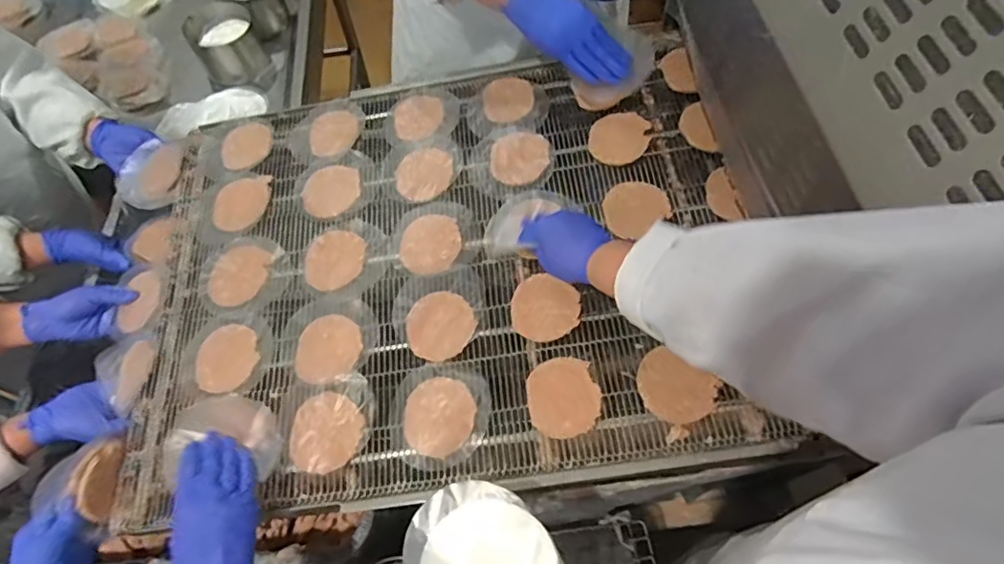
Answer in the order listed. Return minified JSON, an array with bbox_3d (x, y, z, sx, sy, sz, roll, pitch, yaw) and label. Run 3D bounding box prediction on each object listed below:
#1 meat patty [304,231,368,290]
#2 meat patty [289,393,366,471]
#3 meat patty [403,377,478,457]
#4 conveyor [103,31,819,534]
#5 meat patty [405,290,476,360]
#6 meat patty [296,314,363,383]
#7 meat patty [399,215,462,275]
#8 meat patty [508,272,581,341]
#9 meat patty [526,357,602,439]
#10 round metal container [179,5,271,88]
[{"bbox_3d":[-0.225,-0.030,0.765,0.081,0.009,0.083,-1,61,1],"label":"meat patty"},{"bbox_3d":[-0.202,0.170,0.650,0.083,0.008,0.087,-1,61,1],"label":"meat patty"},{"bbox_3d":[-0.071,0.150,0.643,0.080,0.007,0.084,-1,61,1],"label":"meat patty"},{"bbox_3d":[-0.094,-0.042,0.746,0.768,0.038,0.592,-9,62,4],"label":"conveyor"},{"bbox_3d":[-0.076,0.051,0.692,0.081,0.008,0.083,-1,61,1],"label":"meat patty"},{"bbox_3d":[-0.215,0.081,0.701,0.083,0.008,0.078,-1,61,1],"label":"meat patty"},{"bbox_3d":[-0.095,-0.050,0.751,0.081,0.009,0.088,-1,61,1],"label":"meat patty"},{"bbox_3d":[0.051,0.032,0.687,0.082,0.017,0.076,-1,61,1],"label":"meat patty"},{"bbox_3d":[0.069,0.129,0.635,0.078,0.013,0.085,-4,61,-1],"label":"meat patty"},{"bbox_3d":[-0.607,-0.530,1.250,0.143,0.111,0.133,-27,64,-13],"label":"round metal container"}]

